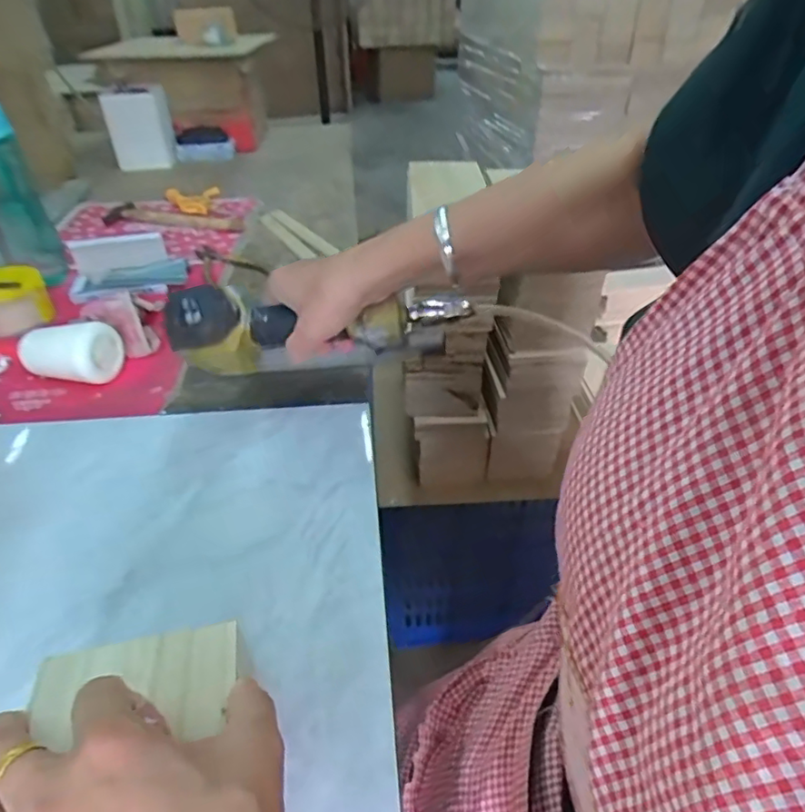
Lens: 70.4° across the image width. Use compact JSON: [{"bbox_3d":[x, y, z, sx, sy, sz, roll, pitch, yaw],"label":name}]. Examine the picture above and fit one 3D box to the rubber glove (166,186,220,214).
[{"bbox_3d":[-0.379,-0.377,1.045,0.093,0.025,0.148,-13,40,-16],"label":"rubber glove"}]

